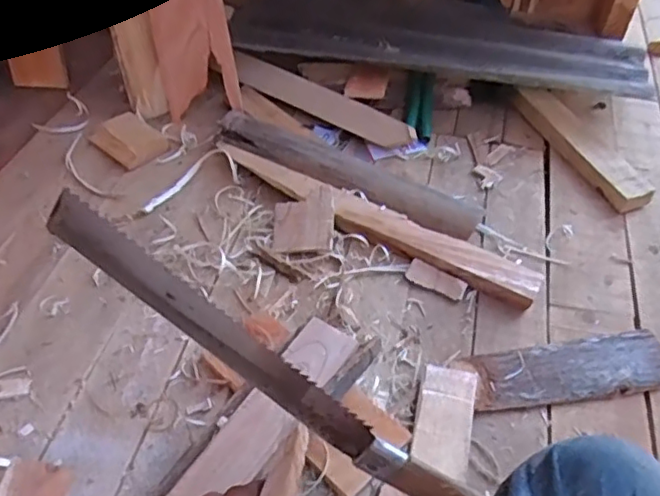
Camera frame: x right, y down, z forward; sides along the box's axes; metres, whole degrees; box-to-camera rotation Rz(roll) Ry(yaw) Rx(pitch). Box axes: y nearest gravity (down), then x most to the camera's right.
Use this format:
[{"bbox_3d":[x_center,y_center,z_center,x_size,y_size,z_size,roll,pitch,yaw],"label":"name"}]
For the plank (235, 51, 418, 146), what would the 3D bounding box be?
[{"bbox_3d":[-0.018,-0.249,1.019,0.343,0.048,0.014,28,13,18],"label":"plank"}]

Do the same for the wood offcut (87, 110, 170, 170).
[{"bbox_3d":[-0.318,-0.178,0.967,0.111,0.021,0.091,37,55,28],"label":"wood offcut"}]

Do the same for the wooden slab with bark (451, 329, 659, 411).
[{"bbox_3d":[0.280,0.141,0.702,0.241,0.015,0.073,-5,47,-8],"label":"wooden slab with bark"}]

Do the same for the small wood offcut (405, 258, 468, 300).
[{"bbox_3d":[0.140,0.041,0.794,0.080,0.005,0.031,25,72,21],"label":"small wood offcut"}]

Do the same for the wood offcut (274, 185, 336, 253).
[{"bbox_3d":[-0.036,-0.040,0.838,0.082,0.005,0.097,-5,66,7],"label":"wood offcut"}]

